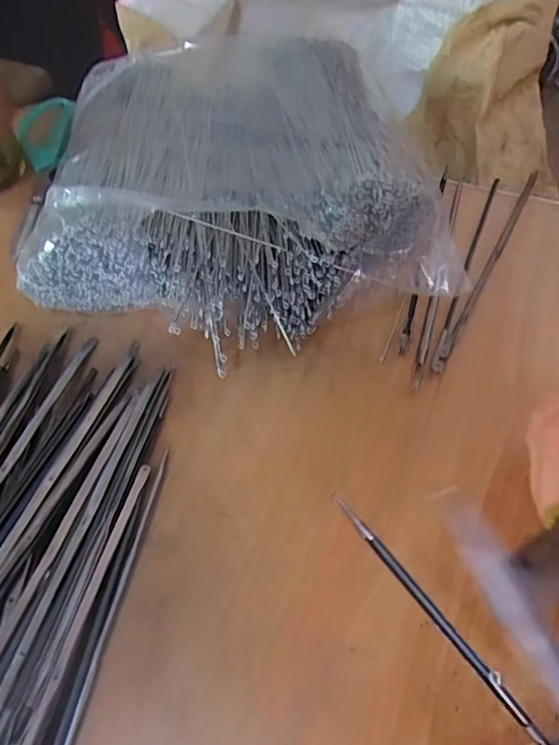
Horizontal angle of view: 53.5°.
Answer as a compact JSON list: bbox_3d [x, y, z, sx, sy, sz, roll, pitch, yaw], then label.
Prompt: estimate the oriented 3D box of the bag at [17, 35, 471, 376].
[{"bbox_3d":[-0.035,-0.112,0.336,0.216,0.069,0.220,-14,56,-6],"label":"bag"}]

